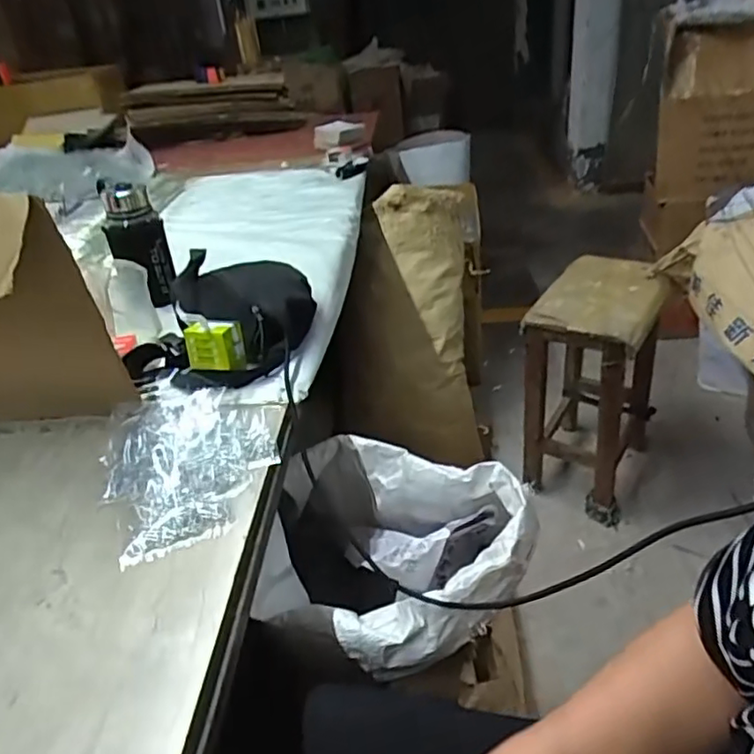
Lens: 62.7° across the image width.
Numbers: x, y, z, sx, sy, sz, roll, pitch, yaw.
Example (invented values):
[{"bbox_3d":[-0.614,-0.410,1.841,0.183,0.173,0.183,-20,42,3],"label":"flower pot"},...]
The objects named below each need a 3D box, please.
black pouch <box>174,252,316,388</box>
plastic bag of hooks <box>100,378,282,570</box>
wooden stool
[{"bbox_3d":[-0.173,-0.091,0.802,0.178,0.074,0.286,-13,33,-8],"label":"black pouch"},{"bbox_3d":[-0.185,0.068,0.604,0.156,0.019,0.232,-21,35,-20],"label":"plastic bag of hooks"},{"bbox_3d":[0.518,0.025,1.468,0.235,0.537,0.375,14,37,29],"label":"wooden stool"}]

